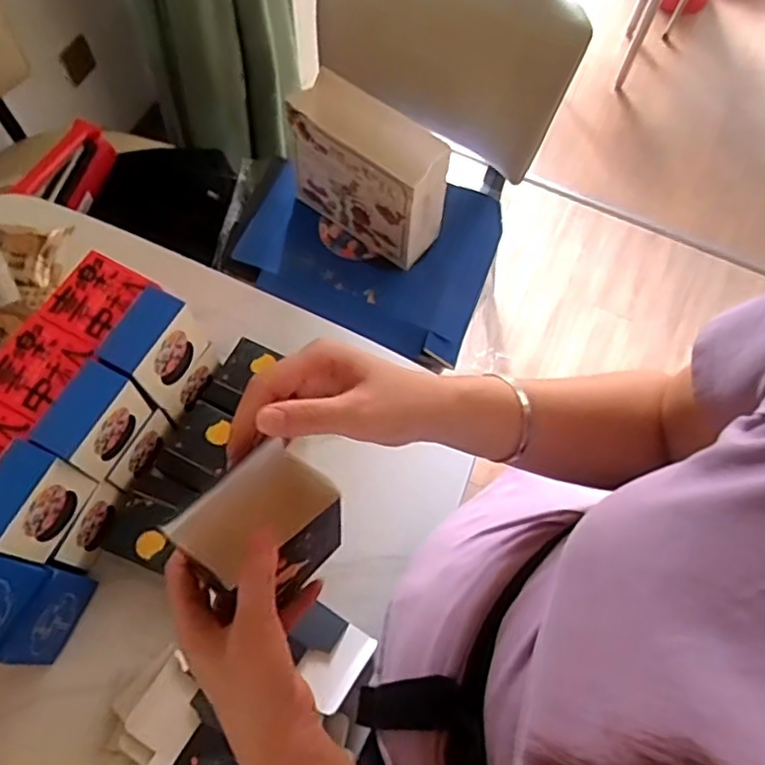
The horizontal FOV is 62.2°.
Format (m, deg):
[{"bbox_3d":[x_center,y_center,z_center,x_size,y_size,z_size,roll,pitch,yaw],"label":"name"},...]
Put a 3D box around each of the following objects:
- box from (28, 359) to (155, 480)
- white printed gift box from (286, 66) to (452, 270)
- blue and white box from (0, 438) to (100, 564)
[{"bbox_3d":[-0.266,0.038,0.593,0.049,0.080,0.088,29,69,9],"label":"box"},{"bbox_3d":[-0.027,-0.364,1.089,0.283,0.207,0.115,38,70,13],"label":"white printed gift box"},{"bbox_3d":[-0.314,0.107,0.564,0.053,0.079,0.087,25,68,8],"label":"blue and white box"}]

